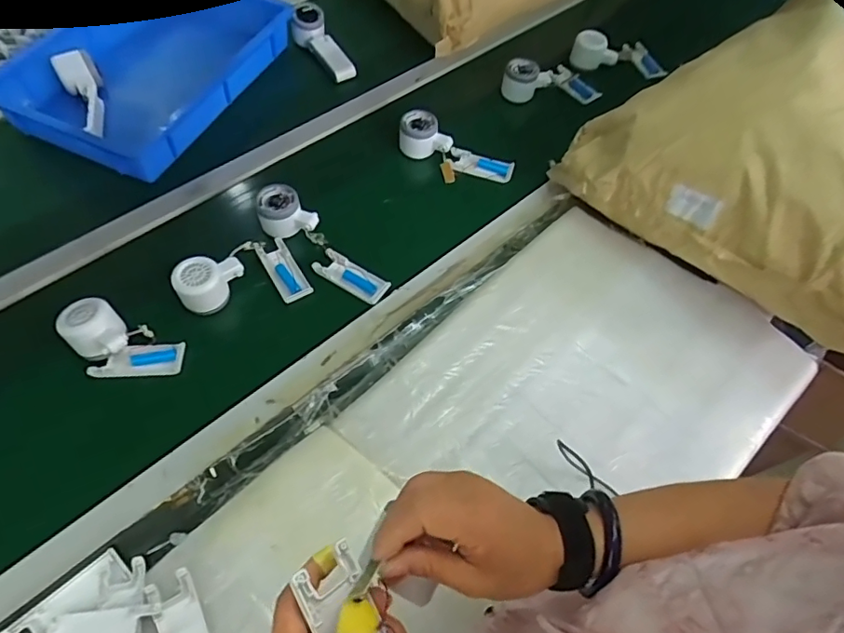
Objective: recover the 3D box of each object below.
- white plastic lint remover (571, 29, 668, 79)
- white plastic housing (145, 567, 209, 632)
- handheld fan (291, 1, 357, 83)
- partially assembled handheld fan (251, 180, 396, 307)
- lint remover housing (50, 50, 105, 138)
[{"bbox_3d":[0.357,-0.474,0.950,0.150,0.056,0.101,-2,59,-23],"label":"white plastic lint remover"},{"bbox_3d":[-0.224,0.297,0.483,0.040,0.019,0.103,-24,64,-17],"label":"white plastic housing"},{"bbox_3d":[-0.170,-0.487,0.912,0.056,0.066,0.148,-34,68,-21],"label":"handheld fan"},{"bbox_3d":[-0.133,-0.100,0.694,0.211,0.045,0.055,35,64,15],"label":"partially assembled handheld fan"},{"bbox_3d":[-0.516,-0.335,0.796,0.053,0.046,0.150,-22,79,-16],"label":"lint remover housing"}]

